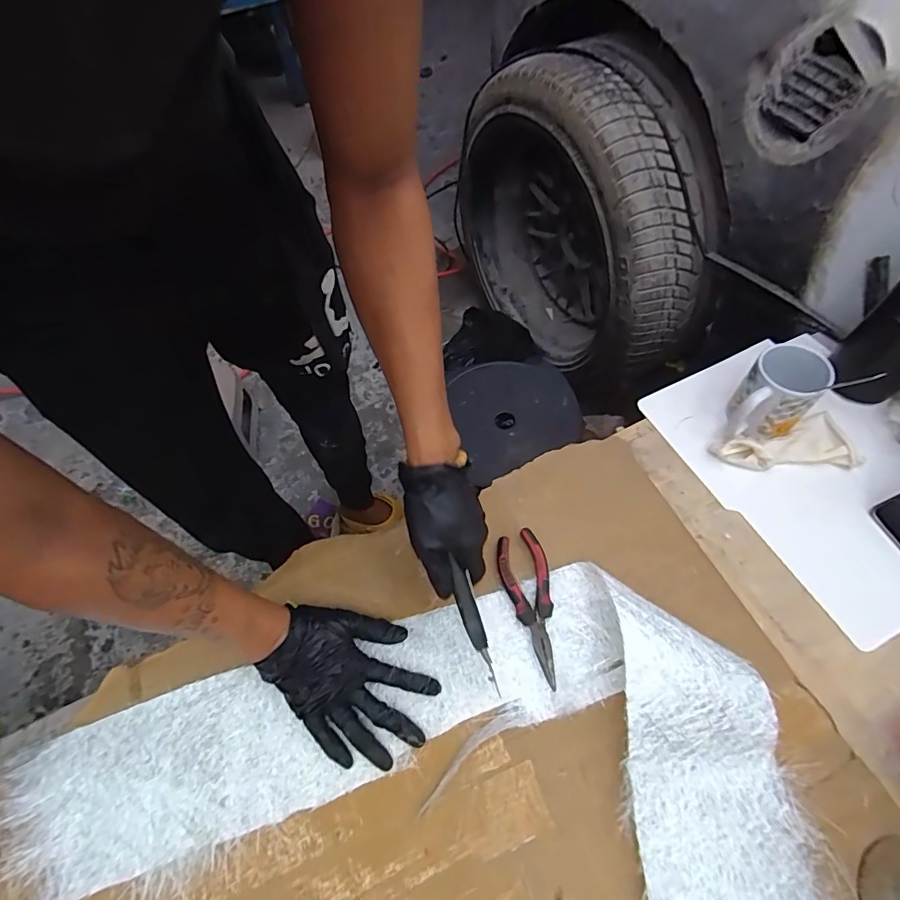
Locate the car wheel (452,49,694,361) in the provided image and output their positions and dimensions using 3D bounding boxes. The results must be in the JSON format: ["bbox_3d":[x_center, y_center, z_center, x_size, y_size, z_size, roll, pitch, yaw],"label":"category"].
[{"bbox_3d":[0.260,-0.475,1.059,0.197,0.589,0.638,-33,64,-14],"label":"car wheel"}]

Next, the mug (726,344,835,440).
[{"bbox_3d":[0.406,-0.070,0.592,0.113,0.085,0.079,-39,67,-18],"label":"mug"}]

